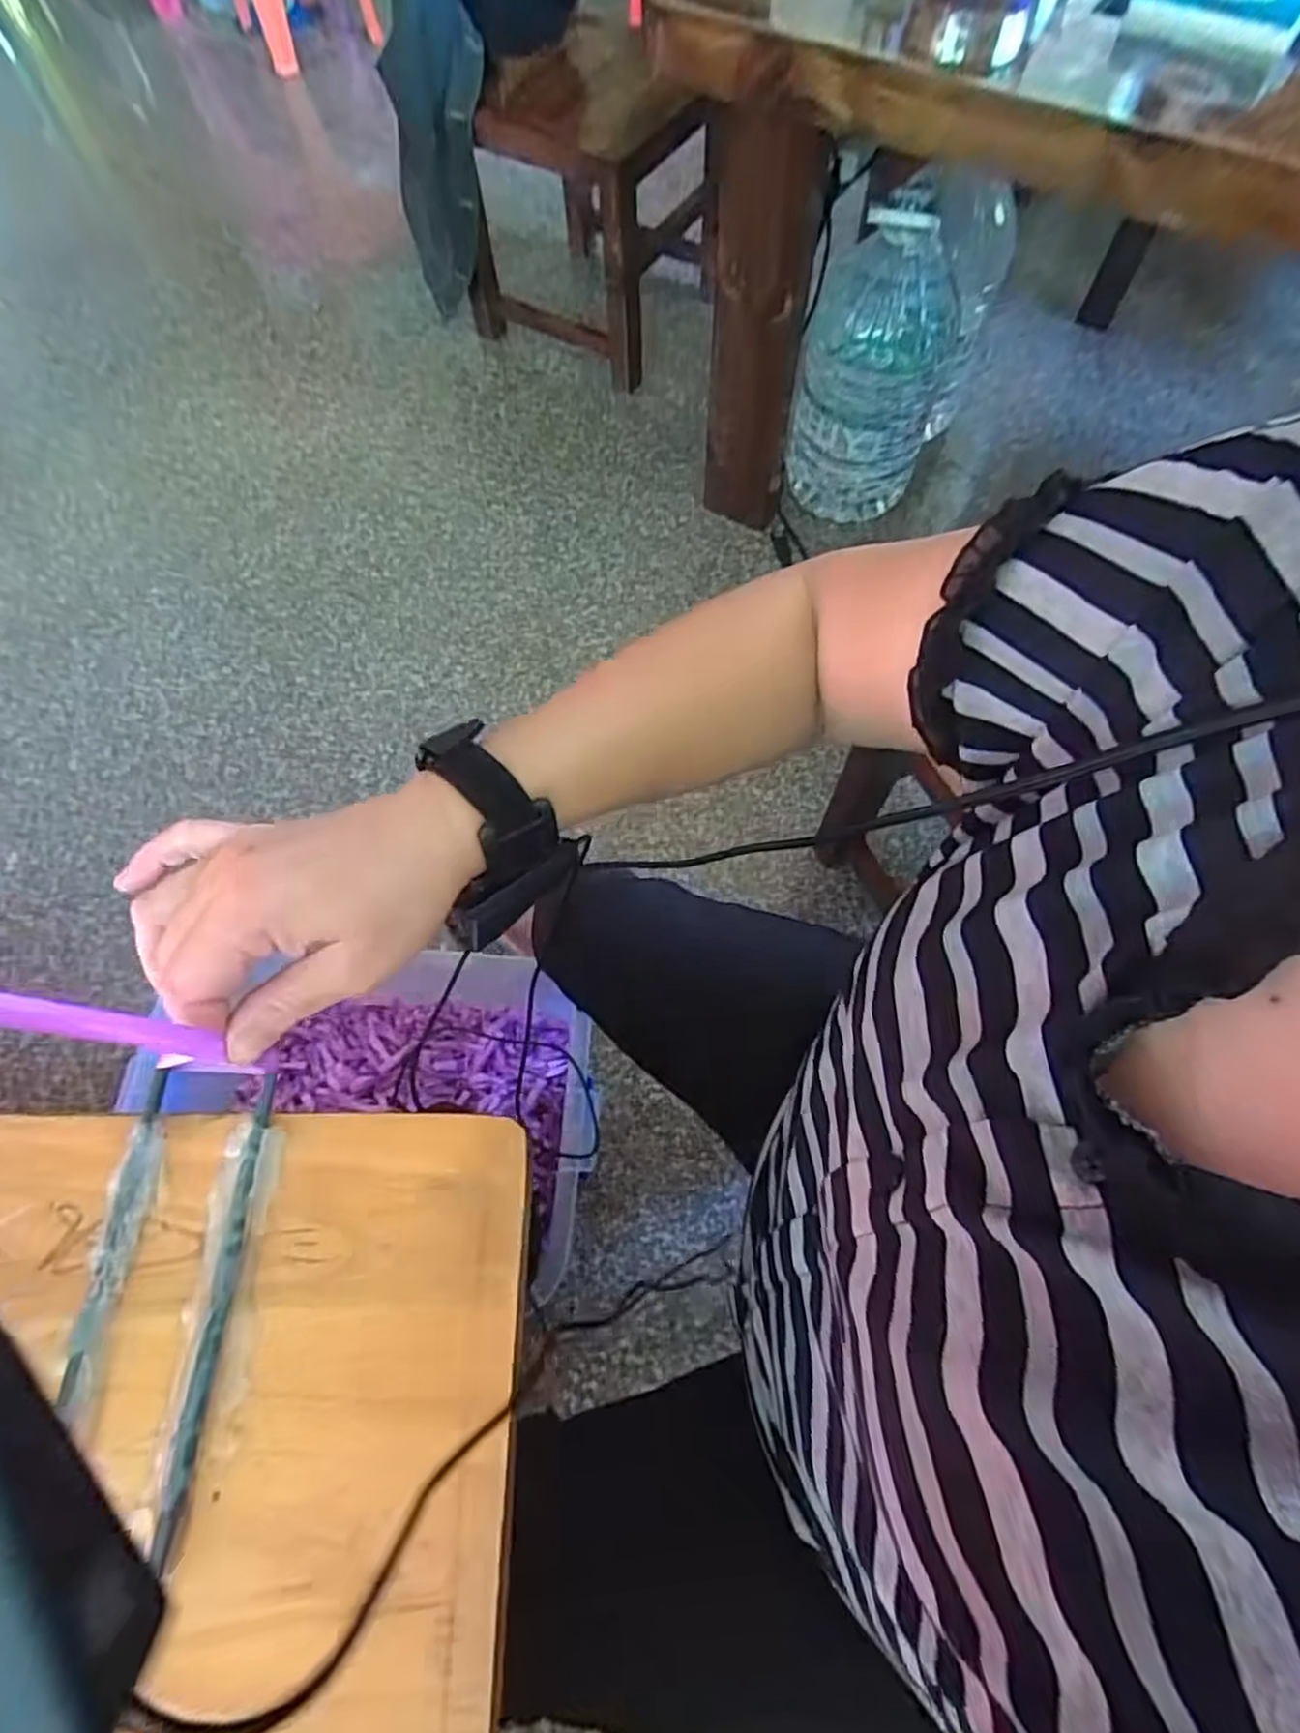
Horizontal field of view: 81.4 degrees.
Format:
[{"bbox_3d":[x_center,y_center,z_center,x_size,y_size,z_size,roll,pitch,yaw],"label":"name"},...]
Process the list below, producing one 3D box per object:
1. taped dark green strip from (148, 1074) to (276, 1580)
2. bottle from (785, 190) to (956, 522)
[{"bbox_3d":[-0.167,0.164,0.296,0.007,0.010,0.160,0,66,2],"label":"taped dark green strip"},{"bbox_3d":[0.378,-0.845,1.270,0.228,0.472,0.243,18,68,10],"label":"bottle"}]

